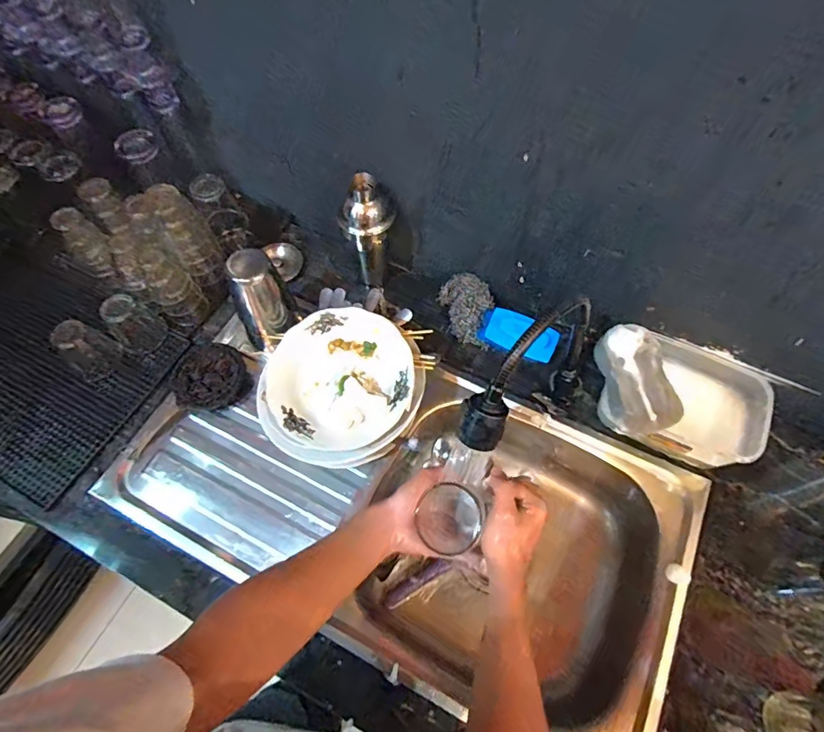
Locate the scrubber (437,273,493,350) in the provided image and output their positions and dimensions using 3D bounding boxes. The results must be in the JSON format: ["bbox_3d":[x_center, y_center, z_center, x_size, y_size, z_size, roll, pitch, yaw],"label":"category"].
[{"bbox_3d":[0.084,-0.089,0.755,0.085,0.041,0.109,5,65,2],"label":"scrubber"}]

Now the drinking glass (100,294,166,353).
[{"bbox_3d":[-0.416,-0.062,0.720,0.063,0.081,0.059,0,63,0],"label":"drinking glass"}]

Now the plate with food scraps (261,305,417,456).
[{"bbox_3d":[-0.090,0.016,0.604,0.178,0.035,0.187,0,63,0],"label":"plate with food scraps"}]

